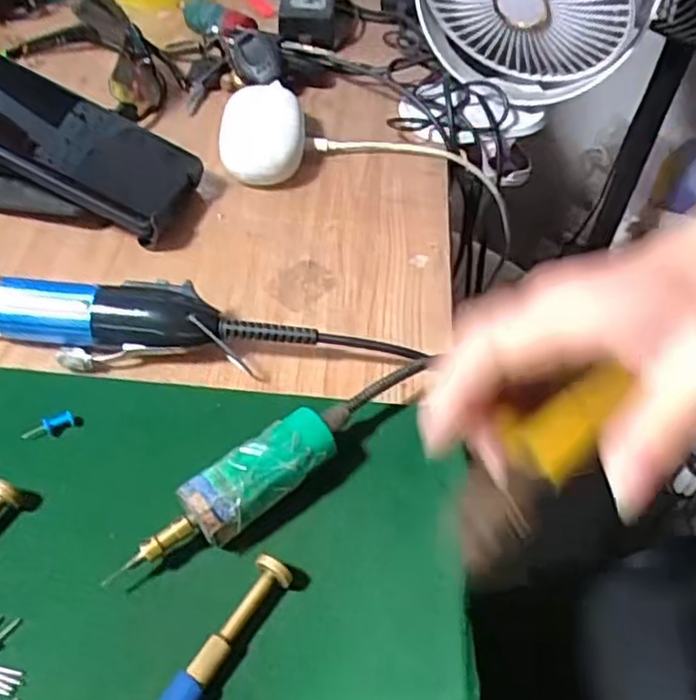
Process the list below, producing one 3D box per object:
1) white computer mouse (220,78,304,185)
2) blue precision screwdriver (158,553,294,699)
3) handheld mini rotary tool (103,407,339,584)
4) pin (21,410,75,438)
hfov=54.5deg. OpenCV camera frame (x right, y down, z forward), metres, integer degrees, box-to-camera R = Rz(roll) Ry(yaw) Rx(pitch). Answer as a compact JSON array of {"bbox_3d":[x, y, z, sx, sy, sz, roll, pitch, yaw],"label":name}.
[{"bbox_3d":[-0.059,-0.149,0.467,0.056,0.032,0.087,1,48,-2],"label":"white computer mouse"},{"bbox_3d":[-0.054,0.116,0.239,0.013,0.015,0.096,28,52,20],"label":"blue precision screwdriver"},{"bbox_3d":[-0.046,0.061,0.279,0.093,0.030,0.024,-32,57,-28],"label":"handheld mini rotary tool"},{"bbox_3d":[-0.139,0.035,0.312,0.023,0.008,0.006,-19,52,-19],"label":"pin"}]

